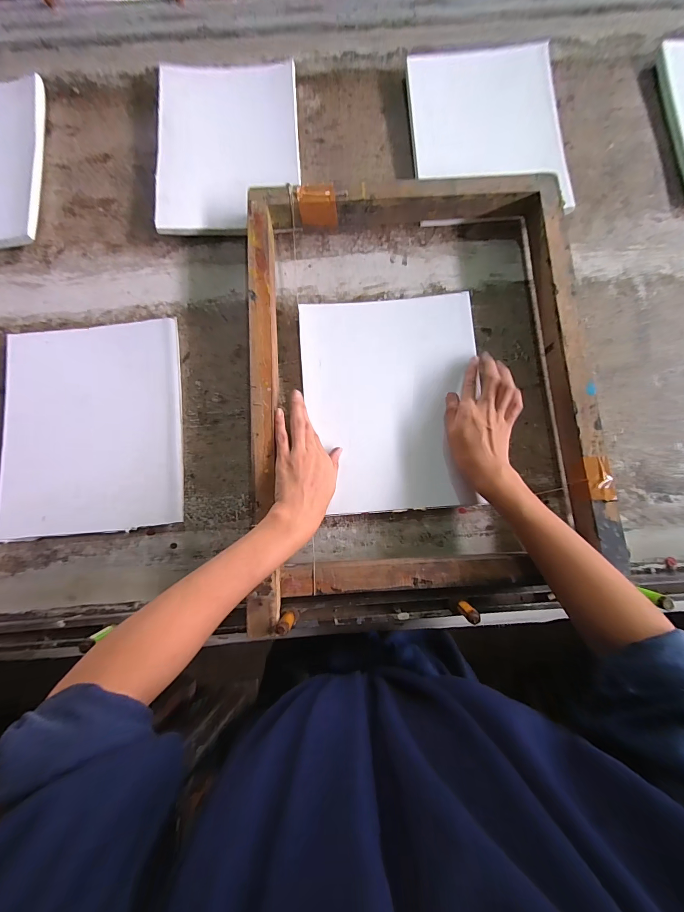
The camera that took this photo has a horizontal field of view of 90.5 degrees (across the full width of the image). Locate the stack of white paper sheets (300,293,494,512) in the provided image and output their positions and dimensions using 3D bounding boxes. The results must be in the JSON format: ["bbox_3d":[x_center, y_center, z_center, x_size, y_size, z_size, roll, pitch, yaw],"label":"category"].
[{"bbox_3d":[0.062,-0.070,0.428,0.213,0.017,0.270,-4,80,0],"label":"stack of white paper sheets"}]

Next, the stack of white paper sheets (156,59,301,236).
[{"bbox_3d":[-0.164,-0.447,0.495,0.197,0.031,0.281,-4,80,0],"label":"stack of white paper sheets"}]

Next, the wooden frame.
[{"bbox_3d":[0.091,-0.095,0.406,0.396,0.036,0.519,-3,80,0],"label":"wooden frame"}]

